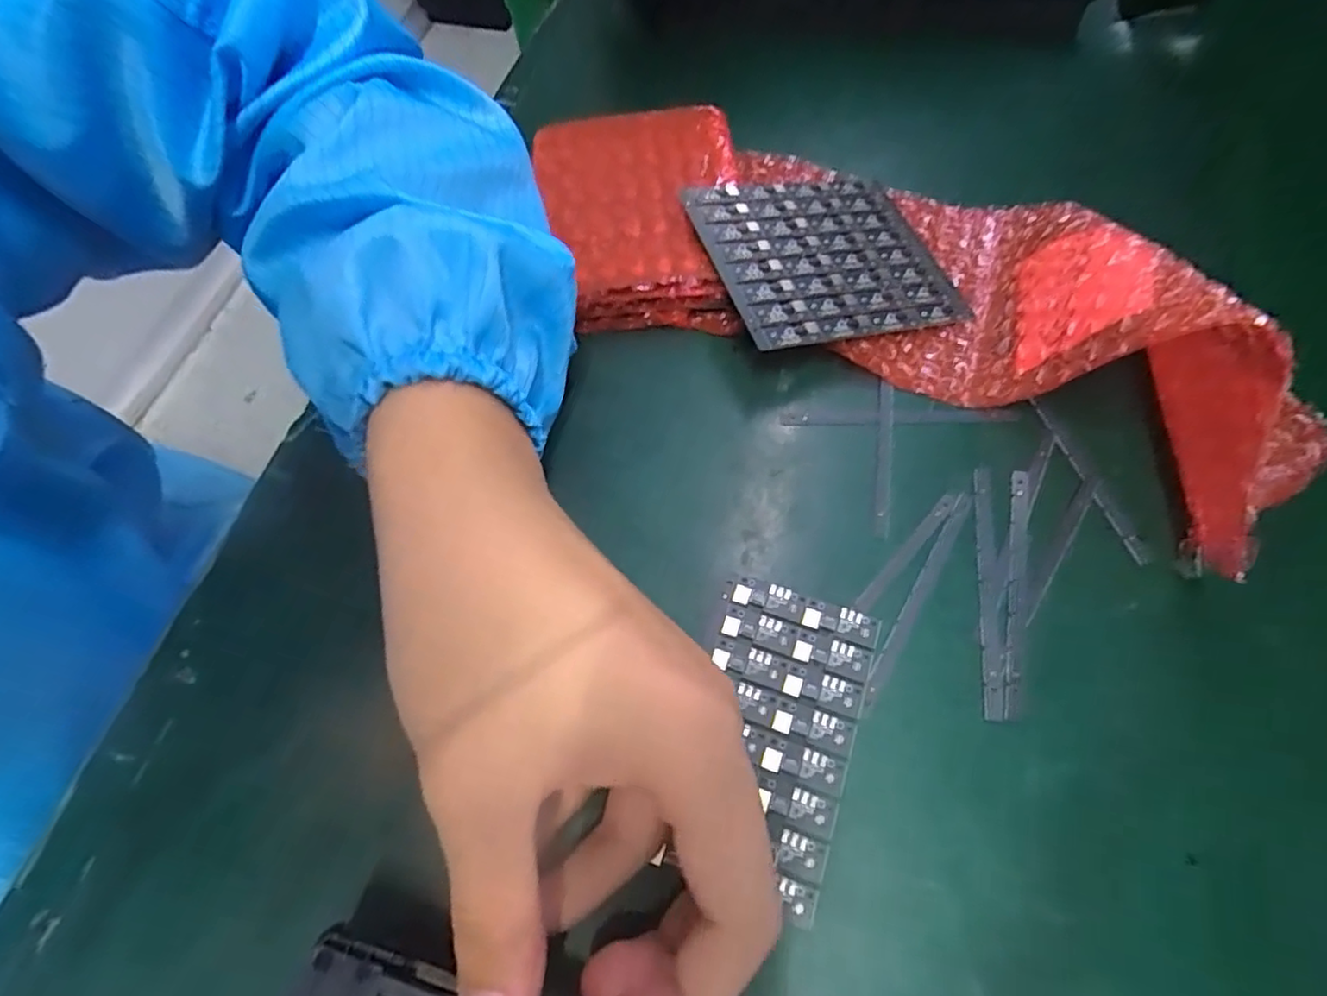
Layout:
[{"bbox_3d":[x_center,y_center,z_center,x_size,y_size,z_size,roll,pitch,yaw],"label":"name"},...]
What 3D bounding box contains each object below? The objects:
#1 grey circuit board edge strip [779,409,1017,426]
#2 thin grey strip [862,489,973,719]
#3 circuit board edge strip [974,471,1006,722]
[{"bbox_3d":[0.095,-0.032,0.266,0.093,0.004,0.007,0,64,3],"label":"grey circuit board edge strip"},{"bbox_3d":[0.089,0.034,0.229,0.005,0.004,0.091,30,68,15],"label":"thin grey strip"},{"bbox_3d":[0.115,0.030,0.229,0.008,0.004,0.091,8,64,6],"label":"circuit board edge strip"}]

